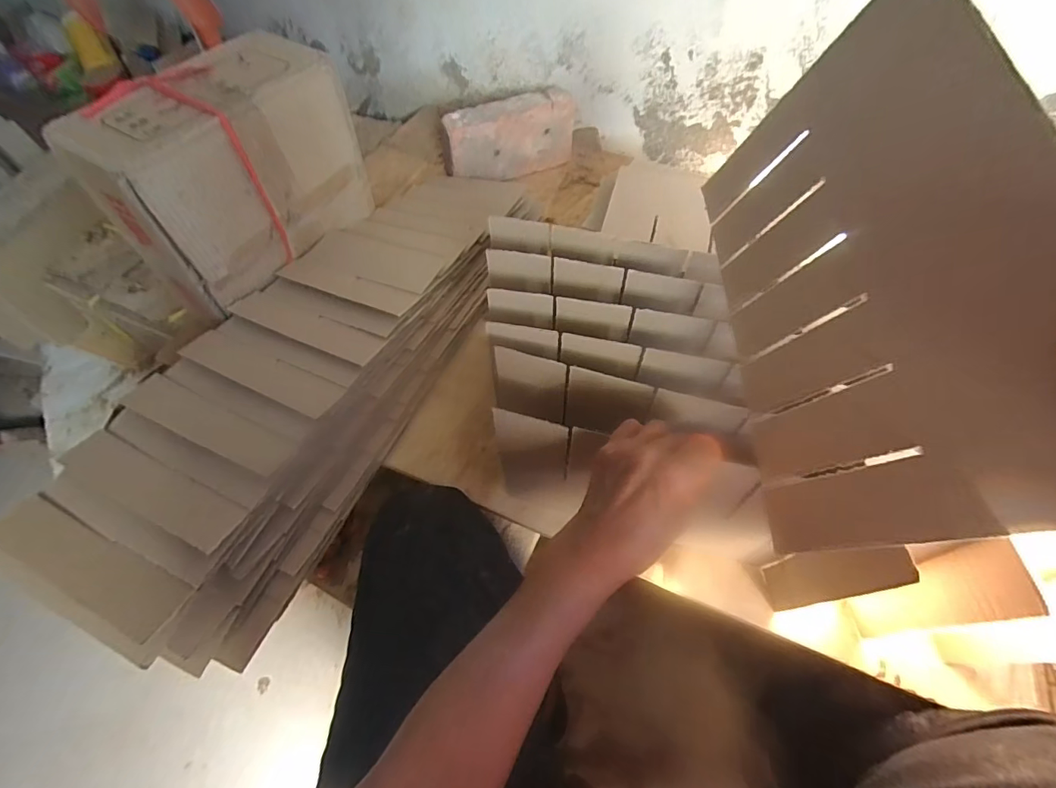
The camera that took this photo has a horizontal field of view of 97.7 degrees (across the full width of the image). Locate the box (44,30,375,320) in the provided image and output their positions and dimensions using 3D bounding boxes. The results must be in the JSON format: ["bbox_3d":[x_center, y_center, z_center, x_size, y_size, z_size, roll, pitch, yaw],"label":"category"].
[{"bbox_3d":[-0.345,-0.274,0.561,0.107,0.198,0.282,26,65,17],"label":"box"}]

